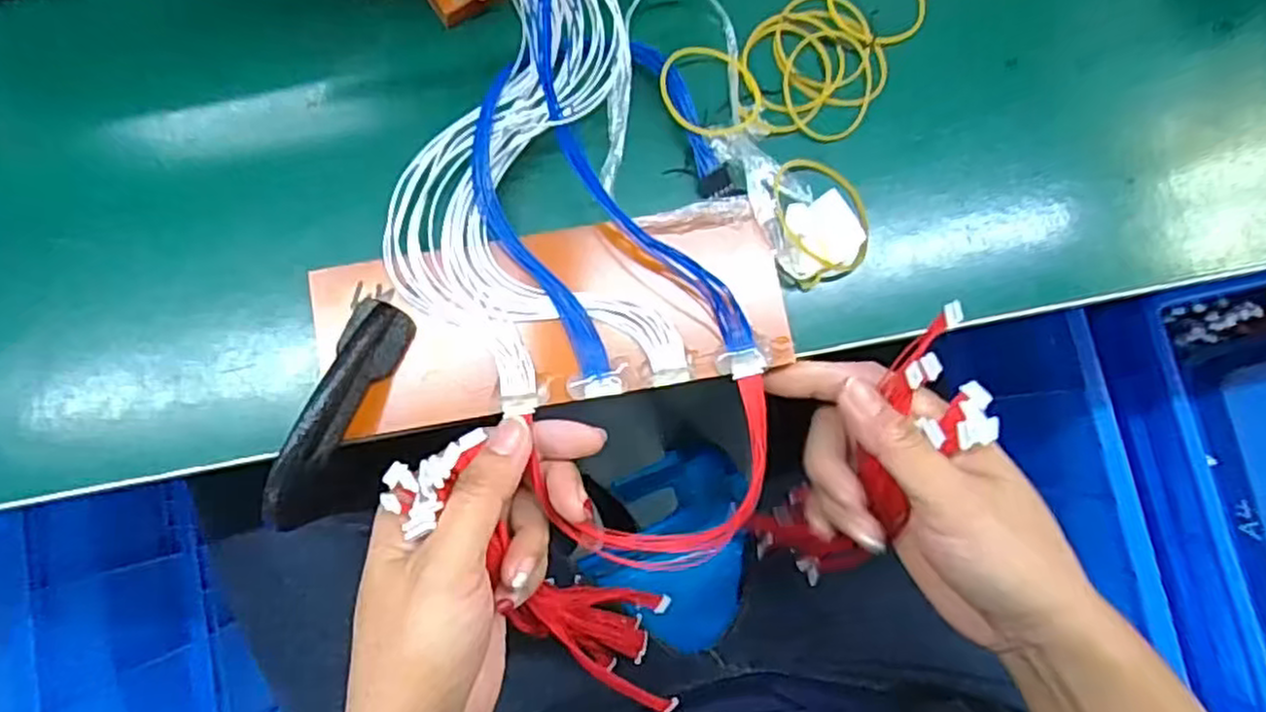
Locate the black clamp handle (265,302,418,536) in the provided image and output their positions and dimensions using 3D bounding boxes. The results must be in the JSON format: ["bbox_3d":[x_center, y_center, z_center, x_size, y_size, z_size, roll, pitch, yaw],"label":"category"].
[{"bbox_3d":[-0.118,0.022,0.293,0.024,0.034,0.094,21,84,2],"label":"black clamp handle"}]

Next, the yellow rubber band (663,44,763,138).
[{"bbox_3d":[0.034,-0.116,0.326,0.046,0.006,0.041,-4,82,-18],"label":"yellow rubber band"}]

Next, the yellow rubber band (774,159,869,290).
[{"bbox_3d":[0.082,-0.061,0.321,0.039,0.015,0.053,-22,85,-3],"label":"yellow rubber band"}]

